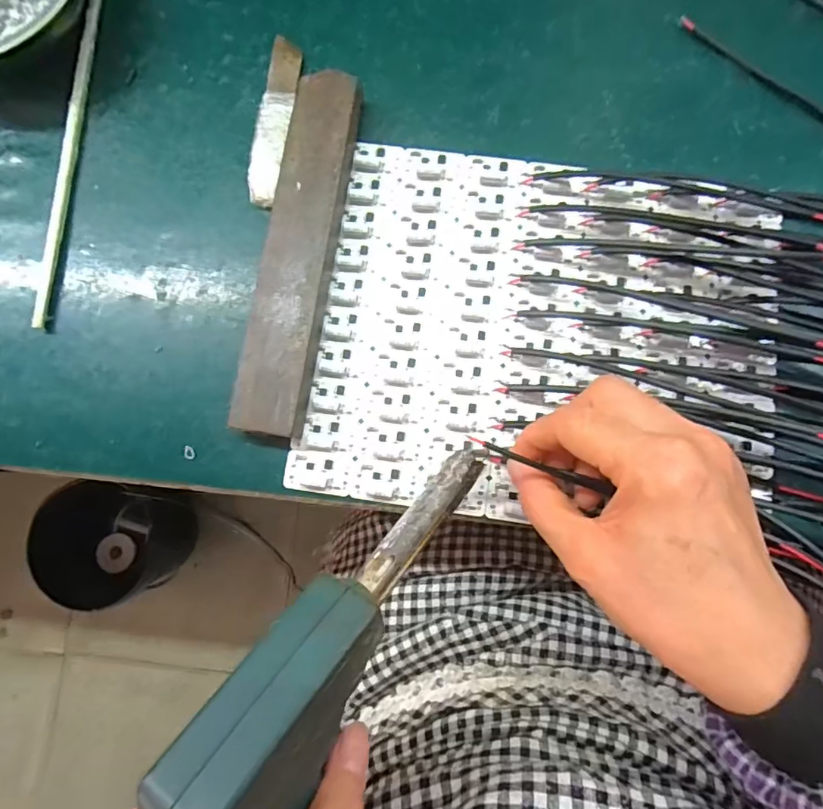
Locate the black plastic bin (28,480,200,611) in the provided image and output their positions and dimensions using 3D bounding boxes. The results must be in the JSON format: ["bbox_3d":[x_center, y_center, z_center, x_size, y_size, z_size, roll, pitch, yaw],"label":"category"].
[{"bbox_3d":[-0.500,0.238,0.892,0.175,0.194,0.190,8,79,3],"label":"black plastic bin"}]

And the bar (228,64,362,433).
[{"bbox_3d":[-0.060,-0.082,0.277,0.037,0.019,0.197,8,82,3],"label":"bar"}]

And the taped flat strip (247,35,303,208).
[{"bbox_3d":[-0.077,-0.163,0.293,0.020,0.010,0.106,7,82,3],"label":"taped flat strip"}]

